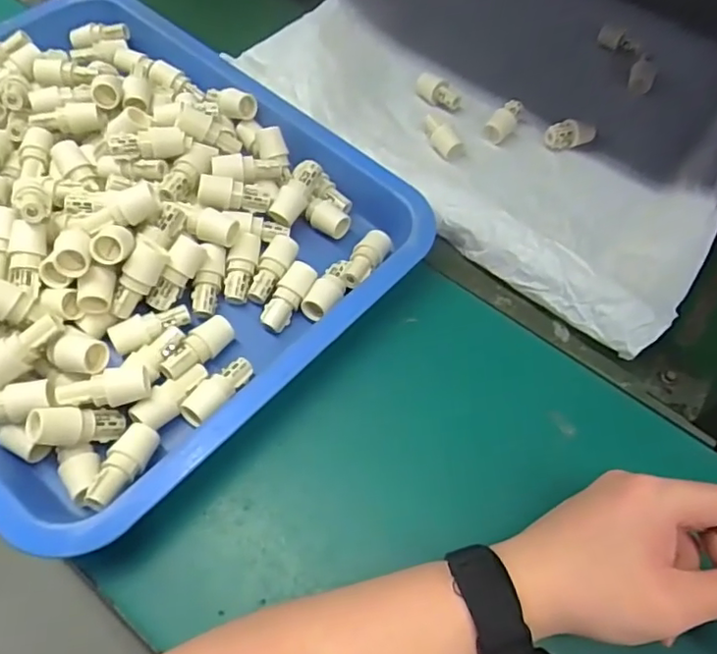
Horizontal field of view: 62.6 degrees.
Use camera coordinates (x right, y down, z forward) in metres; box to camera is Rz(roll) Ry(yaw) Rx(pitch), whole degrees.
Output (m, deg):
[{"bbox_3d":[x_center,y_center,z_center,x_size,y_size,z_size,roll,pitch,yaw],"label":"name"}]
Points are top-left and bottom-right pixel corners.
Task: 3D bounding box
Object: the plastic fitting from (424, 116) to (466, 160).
[{"bbox_3d":[0.074,-0.167,0.517,0.019,0.019,0.044,-38,84,-24],"label":"plastic fitting"}]

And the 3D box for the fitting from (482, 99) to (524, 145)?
[{"bbox_3d":[0.131,-0.186,0.538,0.023,0.022,0.048,26,60,11],"label":"fitting"}]

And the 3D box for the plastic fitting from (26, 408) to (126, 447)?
[{"bbox_3d":[-0.165,0.060,0.347,0.051,0.021,0.021,9,46,-48],"label":"plastic fitting"}]

